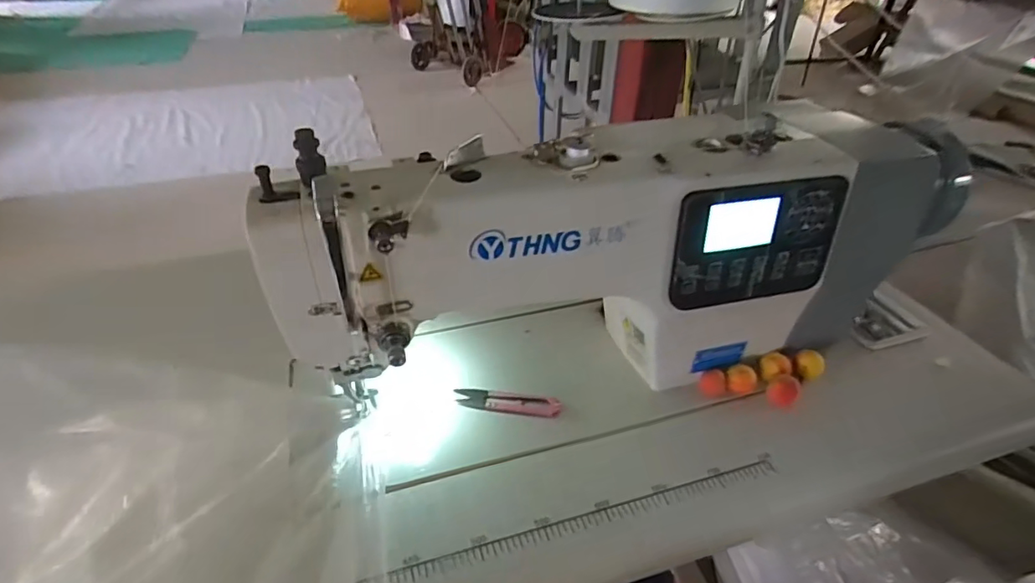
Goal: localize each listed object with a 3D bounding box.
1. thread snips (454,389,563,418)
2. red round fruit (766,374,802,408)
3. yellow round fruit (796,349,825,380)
[{"bbox_3d":[-0.009,0.104,0.528,0.100,0.013,0.025,9,38,10],"label":"thread snips"},{"bbox_3d":[0.254,0.094,0.532,0.028,0.025,0.022,26,44,28],"label":"red round fruit"},{"bbox_3d":[0.290,0.072,0.554,0.026,0.022,0.020,26,44,28],"label":"yellow round fruit"}]

